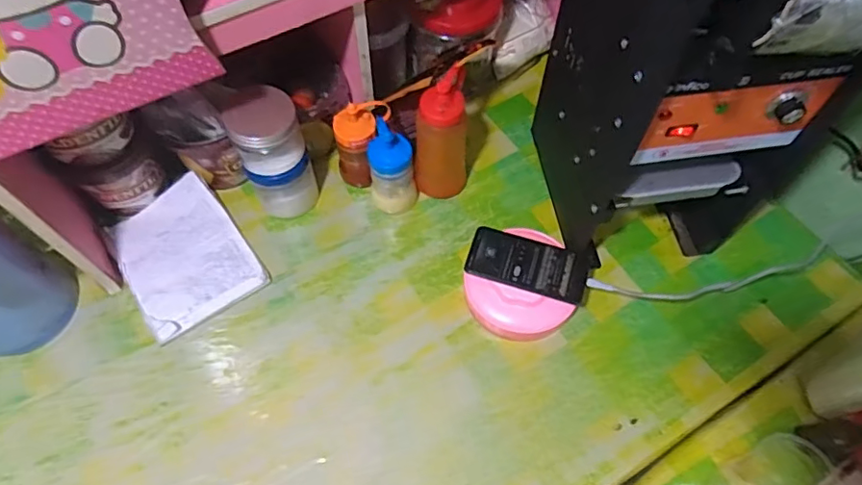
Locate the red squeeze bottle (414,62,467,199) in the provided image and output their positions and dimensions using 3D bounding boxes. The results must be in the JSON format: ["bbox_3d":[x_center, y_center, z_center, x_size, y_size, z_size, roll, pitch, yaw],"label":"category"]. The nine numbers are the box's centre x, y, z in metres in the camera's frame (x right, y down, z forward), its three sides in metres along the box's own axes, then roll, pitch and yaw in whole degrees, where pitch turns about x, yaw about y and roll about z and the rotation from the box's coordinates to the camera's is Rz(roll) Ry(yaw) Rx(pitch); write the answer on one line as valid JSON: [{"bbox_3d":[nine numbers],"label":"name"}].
[{"bbox_3d":[0.015,-0.144,0.774,0.074,0.195,0.078,0,61,0],"label":"red squeeze bottle"}]

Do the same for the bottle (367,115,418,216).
[{"bbox_3d":[-0.055,-0.106,0.788,0.066,0.122,0.078,-5,61,-3],"label":"bottle"}]

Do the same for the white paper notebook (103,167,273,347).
[{"bbox_3d":[-0.346,0.015,0.772,0.157,0.017,0.209,-34,66,-17],"label":"white paper notebook"}]

